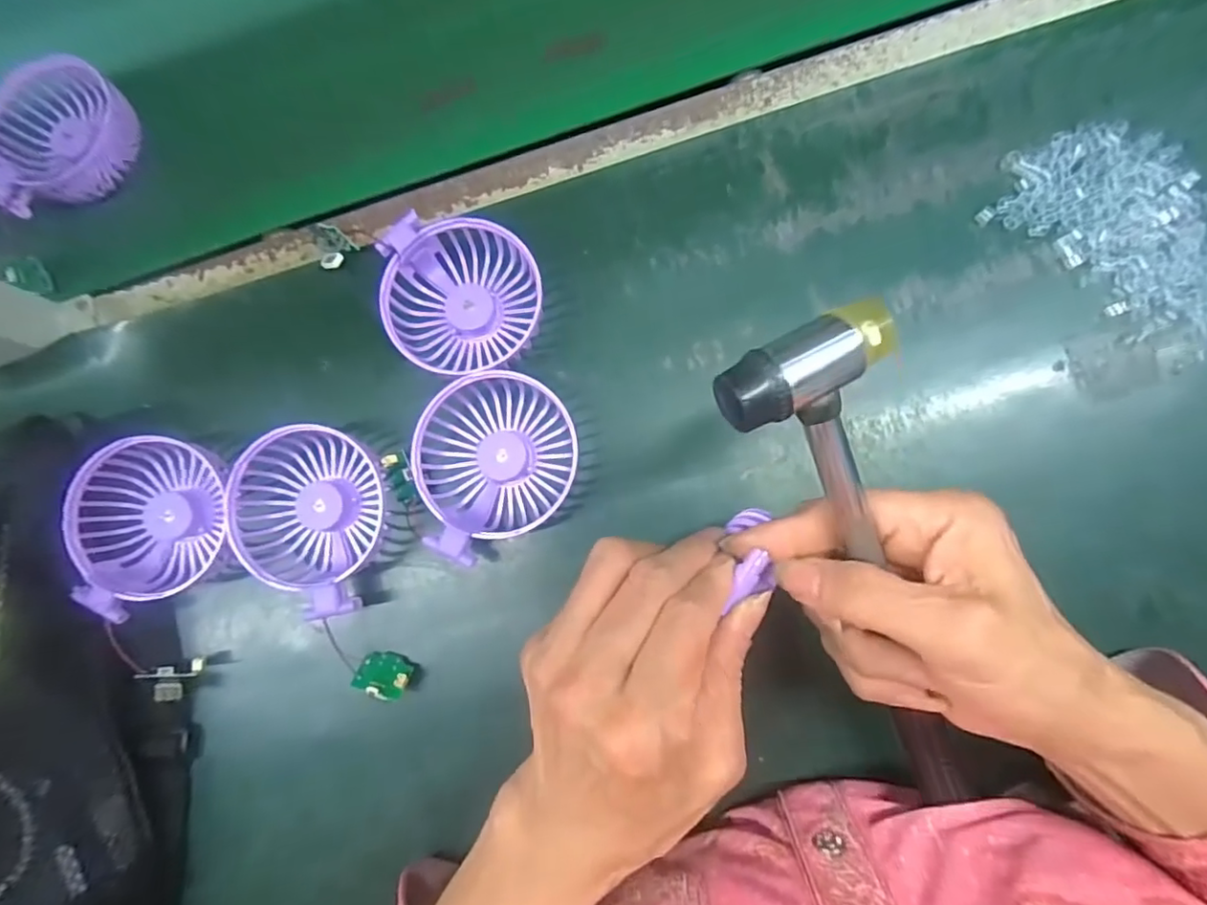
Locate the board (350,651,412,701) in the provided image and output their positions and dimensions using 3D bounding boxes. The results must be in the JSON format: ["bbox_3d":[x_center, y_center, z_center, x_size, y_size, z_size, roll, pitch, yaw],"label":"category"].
[{"bbox_3d":[-0.123,0.124,0.328,0.029,0.010,0.025,11,49,8],"label":"board"}]

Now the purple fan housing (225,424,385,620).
[{"bbox_3d":[-0.164,0.039,0.335,0.081,0.031,0.105,-18,84,3],"label":"purple fan housing"}]

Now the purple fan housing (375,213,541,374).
[{"bbox_3d":[-0.081,-0.088,0.338,0.082,0.035,0.086,-2,85,4],"label":"purple fan housing"}]

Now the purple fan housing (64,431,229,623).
[{"bbox_3d":[-0.264,0.038,0.341,0.074,0.029,0.090,-18,95,-11],"label":"purple fan housing"}]

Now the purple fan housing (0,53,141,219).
[{"bbox_3d":[-0.354,-0.206,0.382,0.084,0.031,0.092,-9,85,4],"label":"purple fan housing"}]

